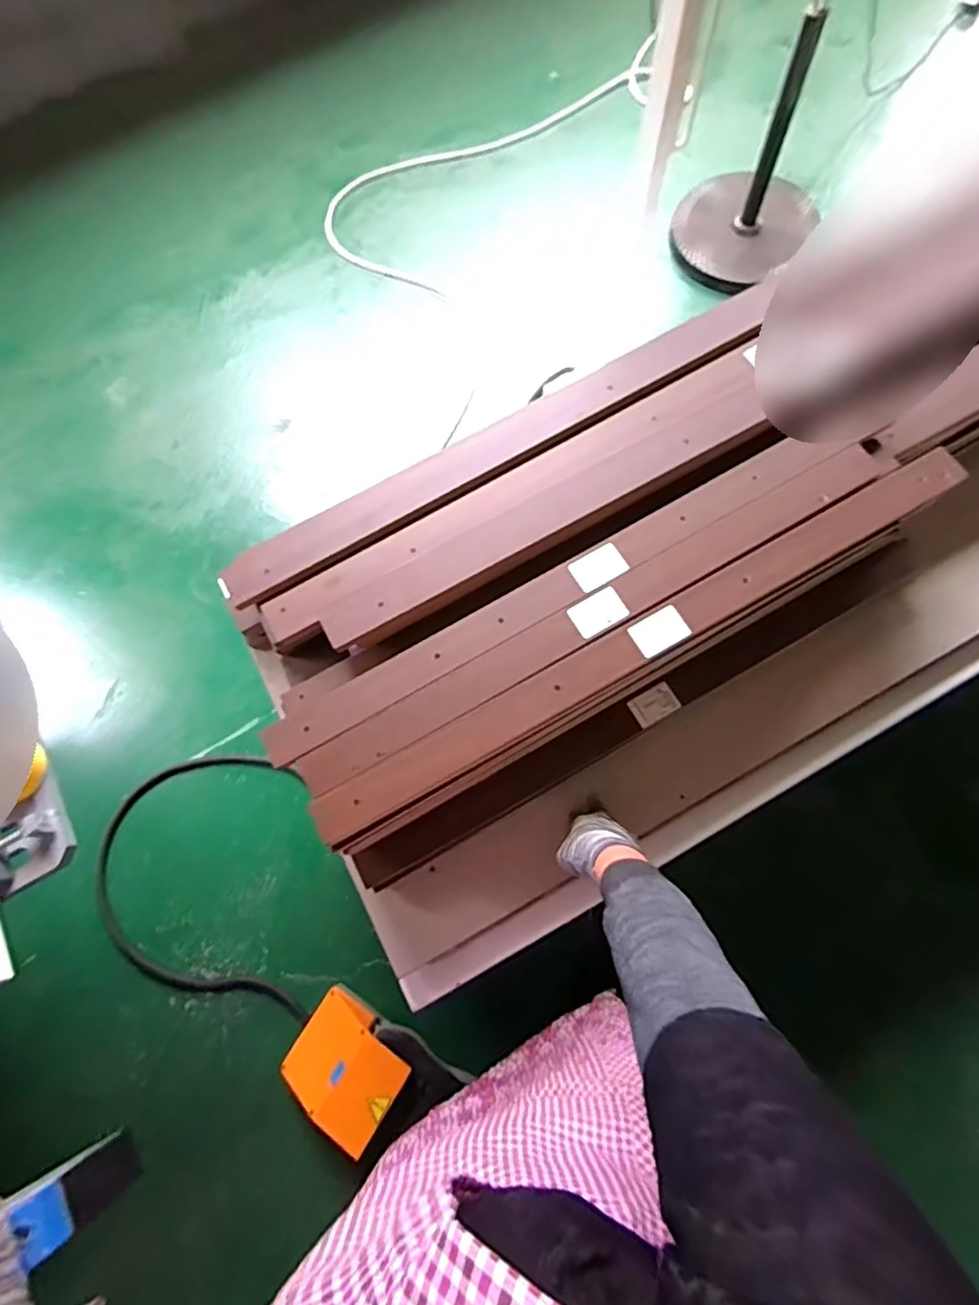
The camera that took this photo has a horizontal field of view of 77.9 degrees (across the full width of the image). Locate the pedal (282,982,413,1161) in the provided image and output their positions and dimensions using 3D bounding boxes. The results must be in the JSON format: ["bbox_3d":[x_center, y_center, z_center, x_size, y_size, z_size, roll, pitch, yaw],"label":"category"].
[{"bbox_3d":[-0.287,0.822,1.203,0.222,0.116,0.191,32,79,12],"label":"pedal"}]

